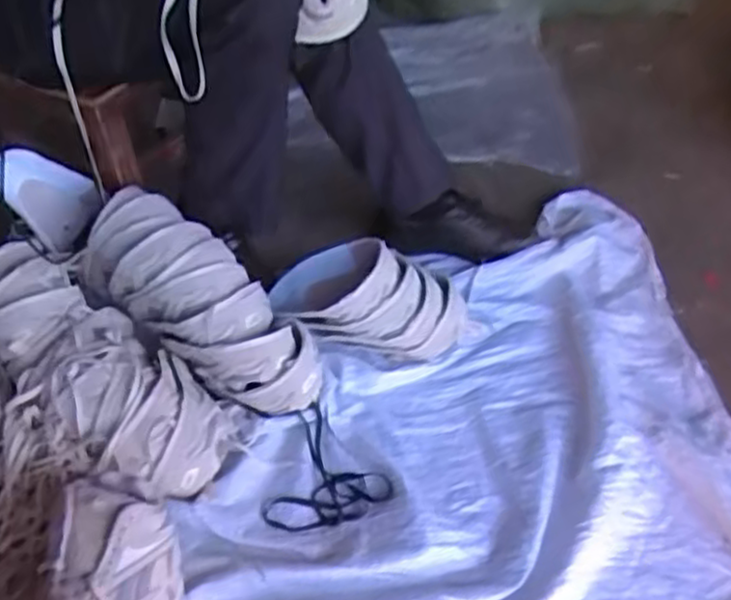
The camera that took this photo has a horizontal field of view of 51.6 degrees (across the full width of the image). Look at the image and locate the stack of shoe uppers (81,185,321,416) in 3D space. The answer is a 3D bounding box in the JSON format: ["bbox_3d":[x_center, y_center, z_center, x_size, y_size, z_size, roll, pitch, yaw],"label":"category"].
[{"bbox_3d":[-0.218,0.012,1.025,0.374,0.132,0.137,40,58,6],"label":"stack of shoe uppers"}]

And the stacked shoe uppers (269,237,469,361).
[{"bbox_3d":[0.001,0.008,1.059,0.277,0.153,0.117,6,46,7],"label":"stacked shoe uppers"}]

